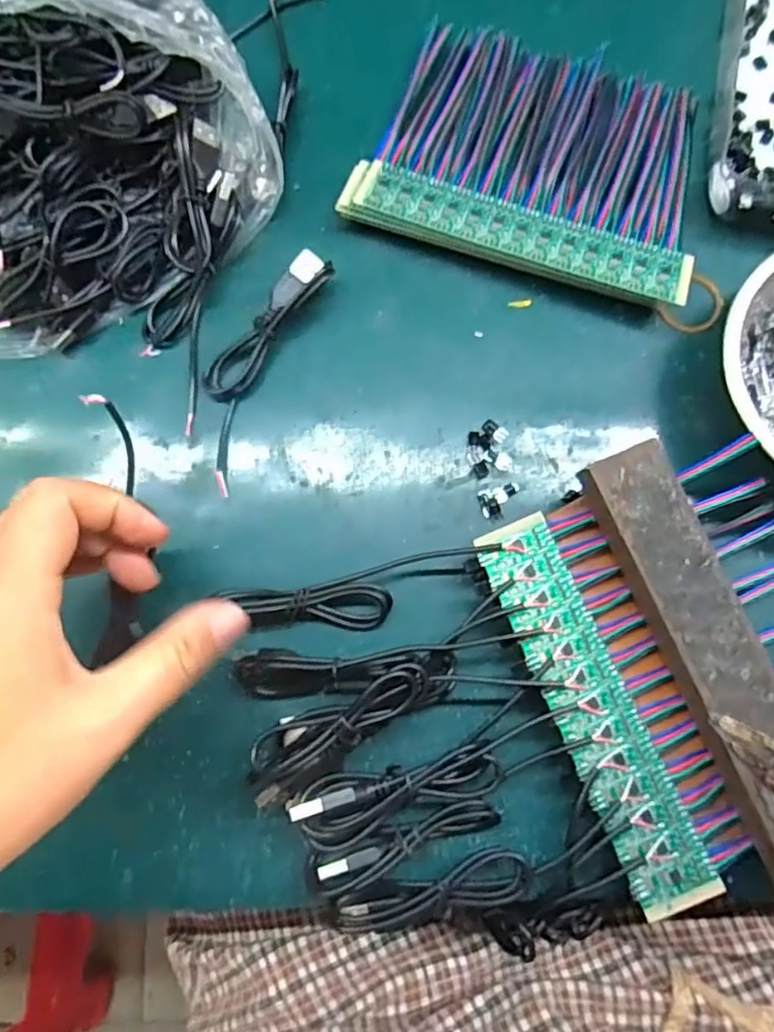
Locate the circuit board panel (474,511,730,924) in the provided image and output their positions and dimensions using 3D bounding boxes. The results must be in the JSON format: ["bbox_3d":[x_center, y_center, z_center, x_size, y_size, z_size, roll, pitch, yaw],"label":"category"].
[{"bbox_3d":[0.086,0.080,0.274,0.033,0.004,0.165,-24,80,-1],"label":"circuit board panel"}]

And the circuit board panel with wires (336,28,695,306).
[{"bbox_3d":[0.078,-0.183,0.340,0.164,0.018,0.131,18,78,3],"label":"circuit board panel with wires"}]

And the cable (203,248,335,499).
[{"bbox_3d":[-0.066,-0.073,0.314,0.035,0.019,0.120,25,79,5],"label":"cable"}]

